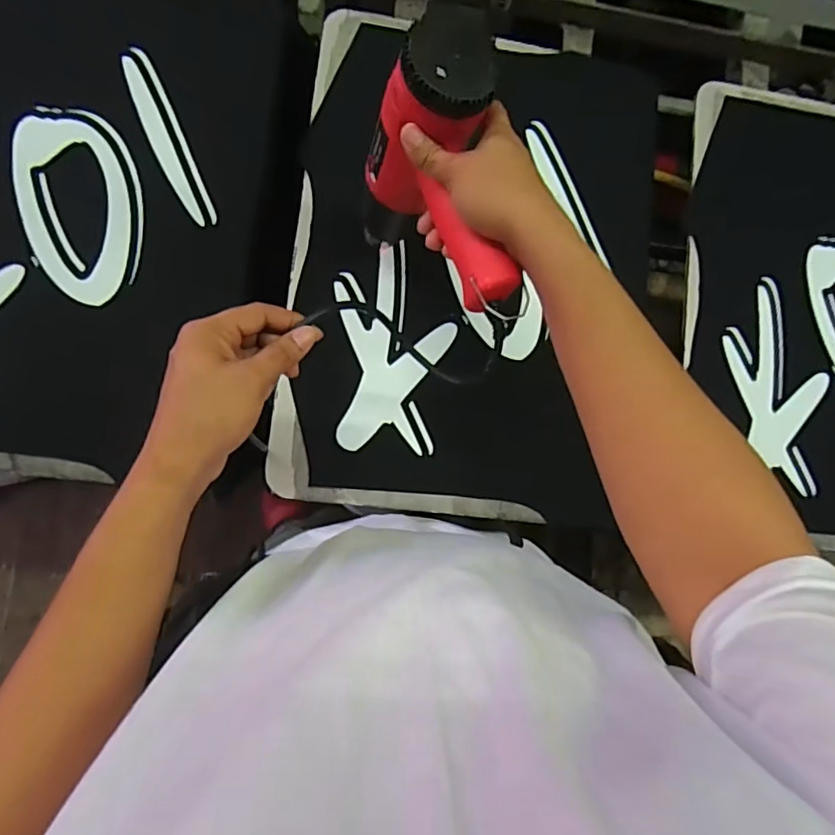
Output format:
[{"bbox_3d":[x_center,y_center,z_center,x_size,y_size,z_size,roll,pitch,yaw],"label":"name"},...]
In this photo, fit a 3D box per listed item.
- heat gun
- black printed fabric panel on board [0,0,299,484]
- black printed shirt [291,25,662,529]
[{"bbox_3d":[0.008,-0.158,0.474,0.083,0.229,0.200,-7,85,-8],"label":"heat gun"},{"bbox_3d":[-0.357,-0.224,0.582,0.427,0.017,0.529,8,83,-7],"label":"black printed fabric panel on board"},{"bbox_3d":[0.073,-0.172,0.631,0.388,0.017,0.530,10,83,-6],"label":"black printed shirt"}]

